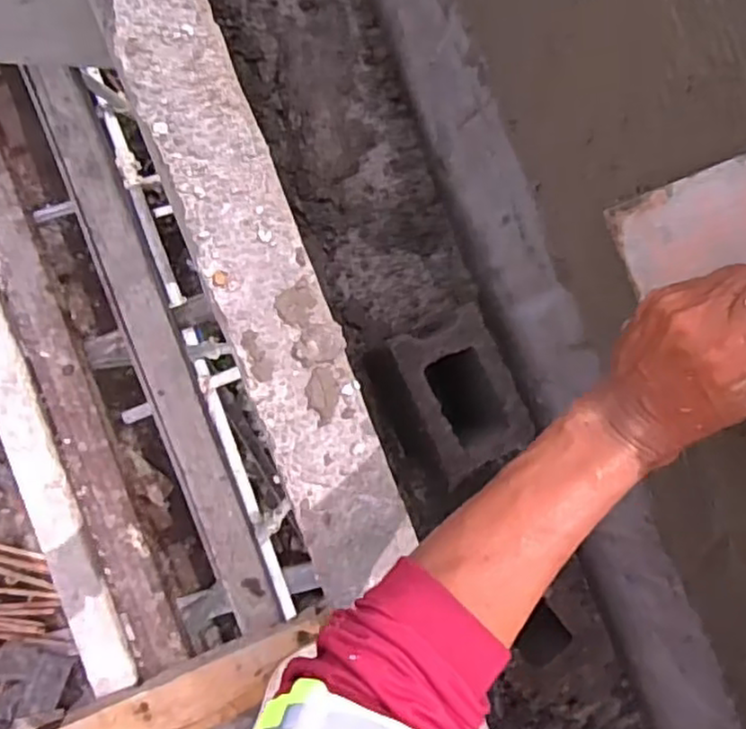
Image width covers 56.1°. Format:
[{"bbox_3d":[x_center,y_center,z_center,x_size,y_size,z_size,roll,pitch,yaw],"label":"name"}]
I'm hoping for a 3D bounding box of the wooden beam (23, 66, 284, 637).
[{"bbox_3d":[-0.387,-0.025,1.264,0.099,0.051,1.070,-21,90,-6],"label":"wooden beam"}]

